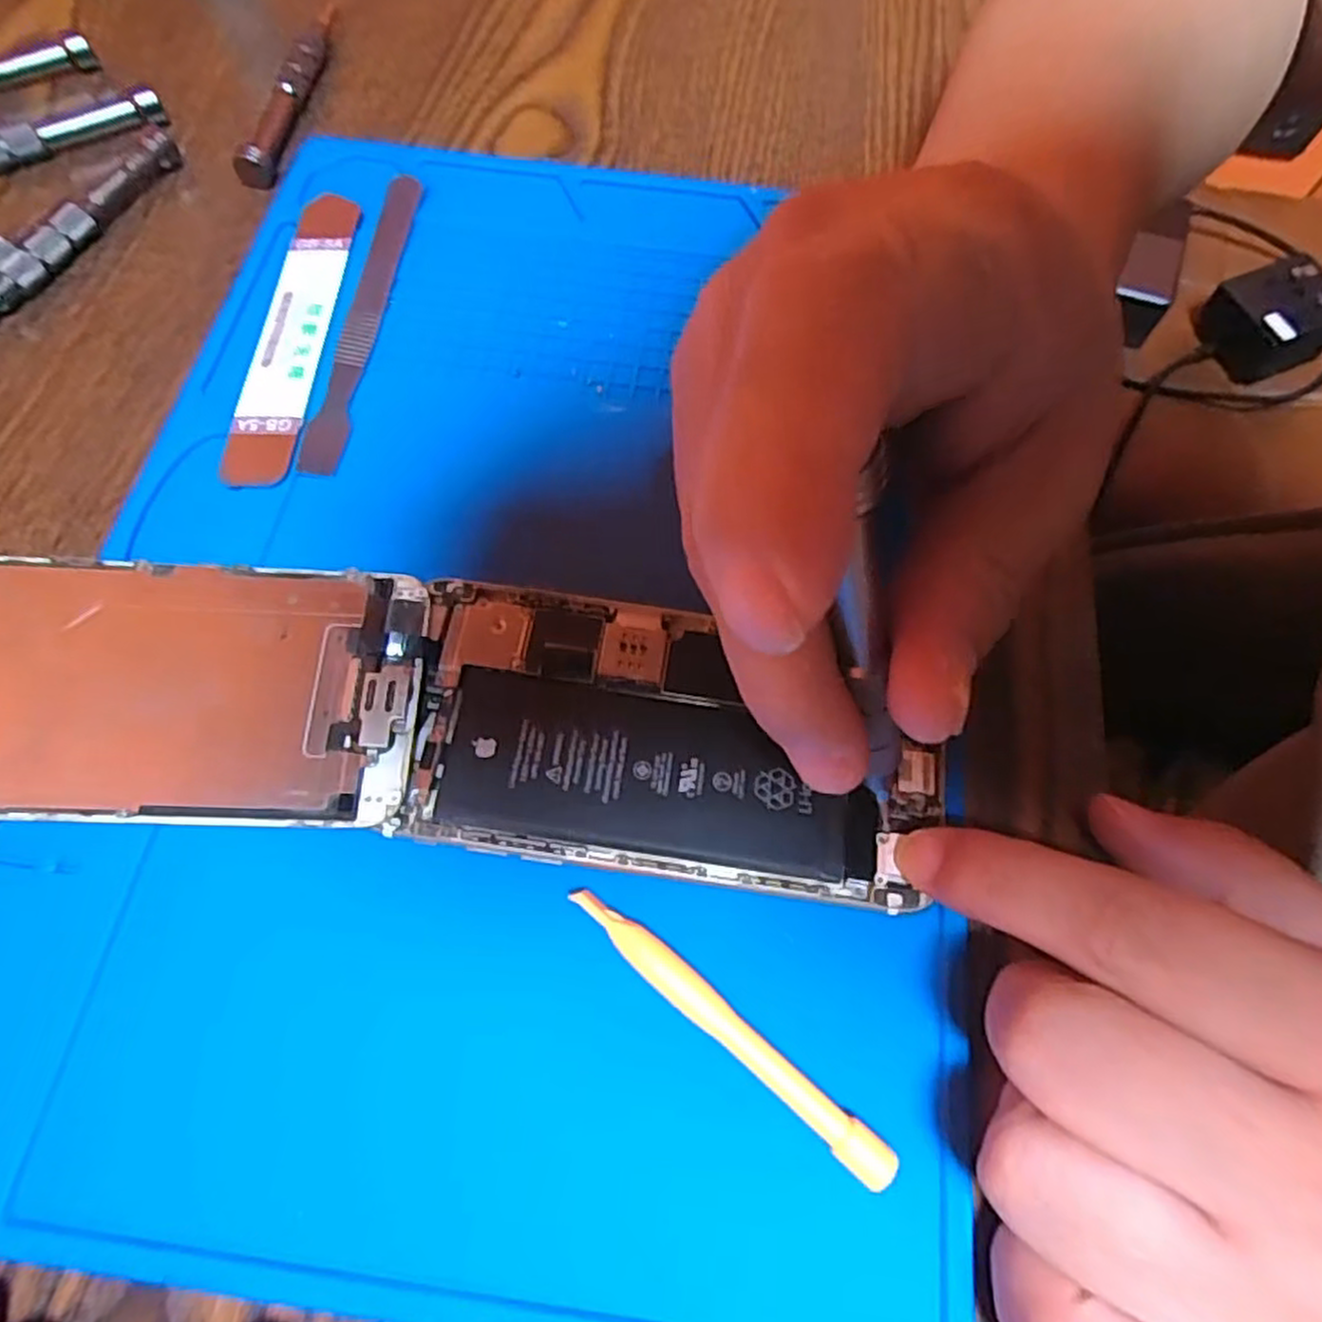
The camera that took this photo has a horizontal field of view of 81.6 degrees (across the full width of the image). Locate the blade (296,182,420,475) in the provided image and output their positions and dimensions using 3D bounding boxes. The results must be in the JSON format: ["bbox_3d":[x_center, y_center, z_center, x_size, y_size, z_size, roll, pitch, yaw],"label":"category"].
[{"bbox_3d":[-0.092,-0.109,0.240,0.012,0.004,0.120,5,67,1],"label":"blade"}]

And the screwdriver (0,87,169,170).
[{"bbox_3d":[-0.221,-0.179,0.265,0.094,0.011,0.011,-25,70,-12],"label":"screwdriver"}]

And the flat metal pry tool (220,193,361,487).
[{"bbox_3d":[-0.113,-0.103,0.236,0.021,0.004,0.115,3,67,0],"label":"flat metal pry tool"}]

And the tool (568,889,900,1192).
[{"bbox_3d":[0.013,0.076,0.161,0.081,0.004,0.008,38,71,14],"label":"tool"}]

